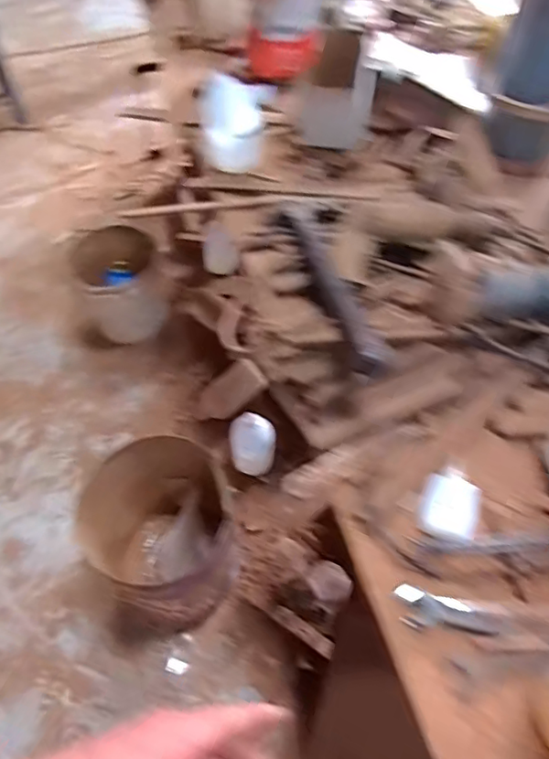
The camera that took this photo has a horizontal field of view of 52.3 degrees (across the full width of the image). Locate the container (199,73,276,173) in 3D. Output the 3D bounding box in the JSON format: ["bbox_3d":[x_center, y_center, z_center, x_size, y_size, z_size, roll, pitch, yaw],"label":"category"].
[{"bbox_3d":[-0.073,-0.461,1.012,0.122,0.054,0.155,8,96,-18],"label":"container"}]

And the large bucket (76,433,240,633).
[{"bbox_3d":[-0.227,0.337,1.206,0.284,0.350,0.330,-13,58,-9],"label":"large bucket"}]

